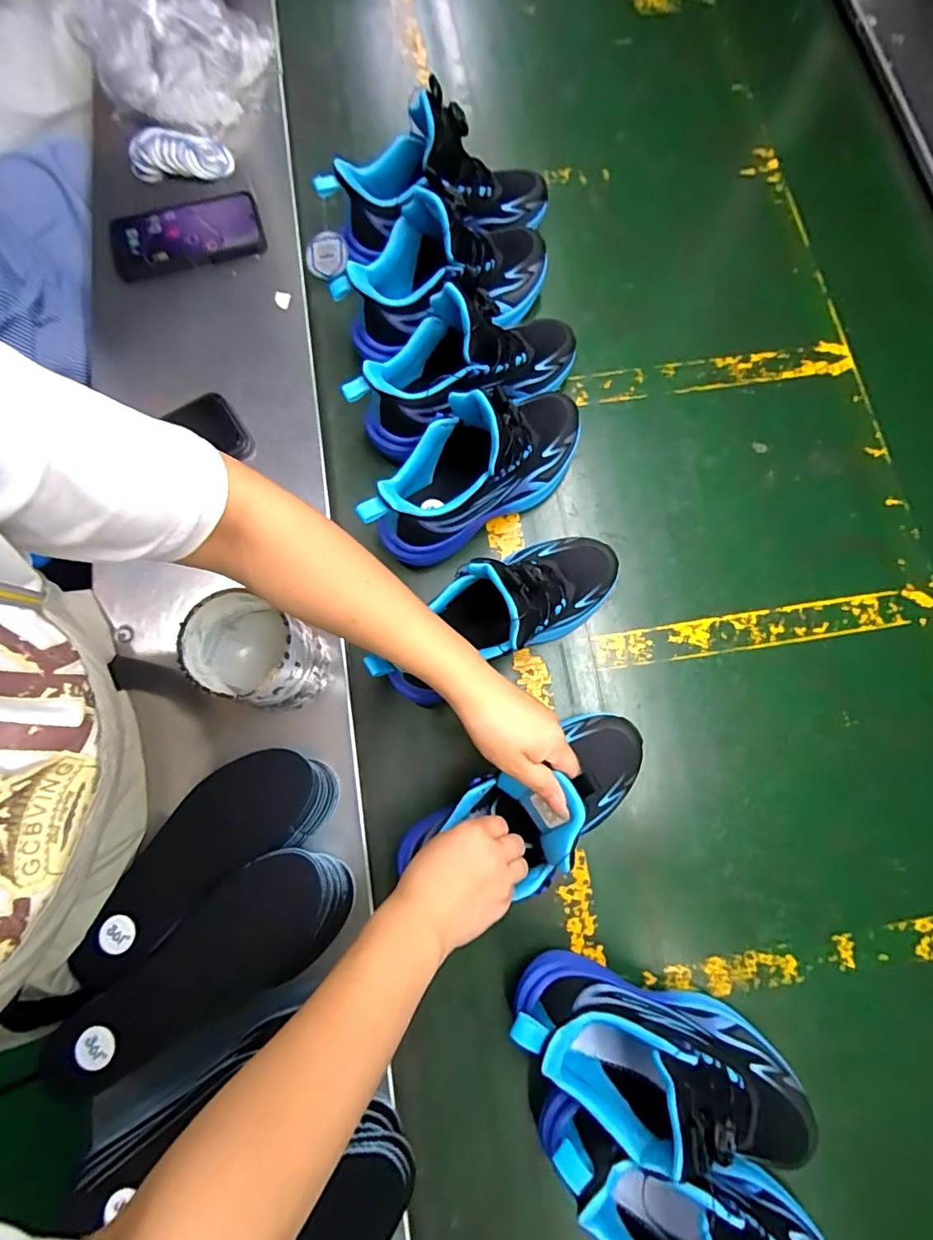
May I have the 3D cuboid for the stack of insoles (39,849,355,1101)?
[{"bbox_3d":[-0.199,0.263,0.412,0.219,0.061,0.085,-31,79,-7],"label":"stack of insoles"}]

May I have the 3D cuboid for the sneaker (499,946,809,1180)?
[{"bbox_3d":[0.147,0.333,0.390,0.230,0.127,0.078,16,76,3],"label":"sneaker"}]

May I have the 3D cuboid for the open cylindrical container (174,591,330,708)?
[{"bbox_3d":[-0.169,0.030,0.439,0.082,0.113,0.078,0,77,0],"label":"open cylindrical container"}]

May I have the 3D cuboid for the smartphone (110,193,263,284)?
[{"bbox_3d":[-0.318,-0.437,0.602,0.166,0.013,0.085,-14,78,-3],"label":"smartphone"}]

